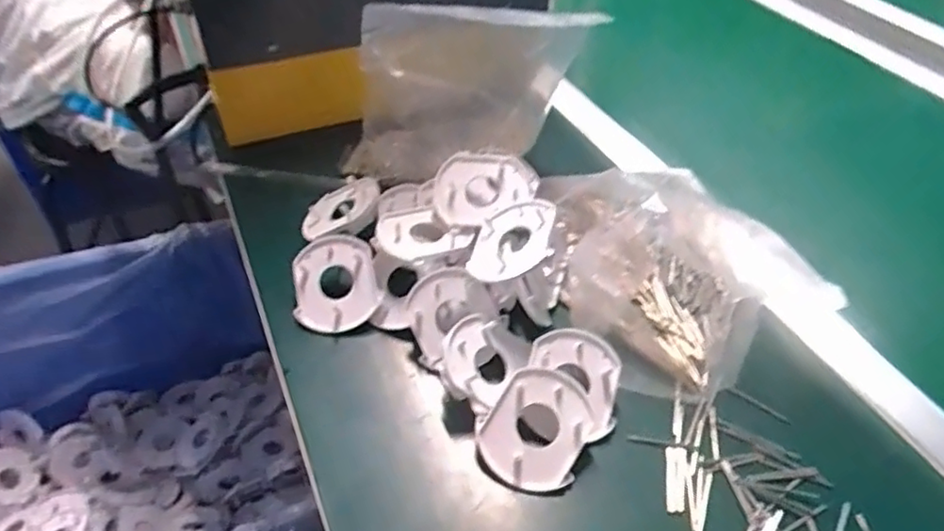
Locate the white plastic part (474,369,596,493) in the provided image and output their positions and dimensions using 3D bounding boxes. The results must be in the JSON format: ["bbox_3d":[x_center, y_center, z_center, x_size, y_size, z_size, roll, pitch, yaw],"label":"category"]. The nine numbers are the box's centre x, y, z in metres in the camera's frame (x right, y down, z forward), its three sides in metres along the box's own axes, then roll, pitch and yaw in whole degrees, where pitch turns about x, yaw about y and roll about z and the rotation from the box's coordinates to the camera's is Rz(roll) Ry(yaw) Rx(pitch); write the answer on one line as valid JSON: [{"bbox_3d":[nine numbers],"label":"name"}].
[{"bbox_3d":[0.040,0.098,0.378,0.059,0.012,0.068,37,81,12],"label":"white plastic part"}]

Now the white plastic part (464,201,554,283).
[{"bbox_3d":[0.026,-0.017,0.429,0.057,0.015,0.066,25,69,44],"label":"white plastic part"}]

